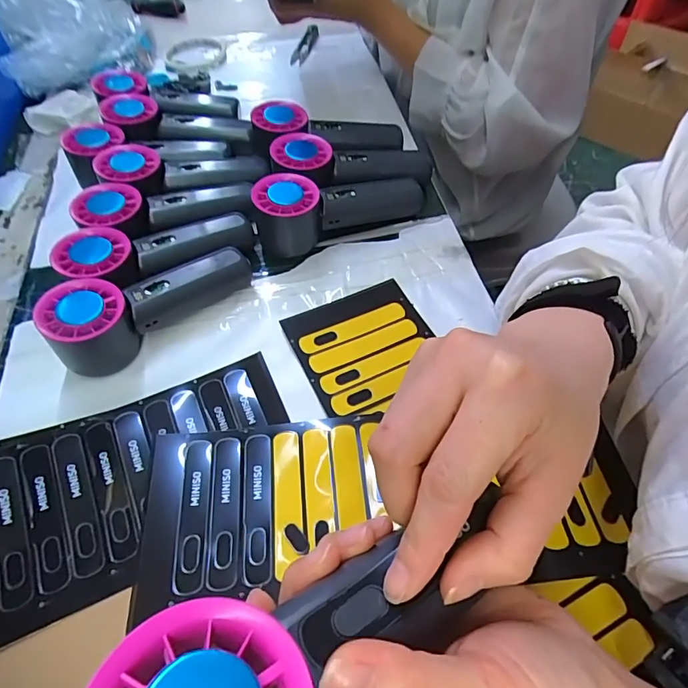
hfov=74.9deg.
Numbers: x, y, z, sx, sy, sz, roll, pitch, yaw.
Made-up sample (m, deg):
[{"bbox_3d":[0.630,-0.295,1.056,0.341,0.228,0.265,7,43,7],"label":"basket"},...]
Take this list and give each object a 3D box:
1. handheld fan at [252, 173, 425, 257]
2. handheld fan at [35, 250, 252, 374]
[{"bbox_3d":[-0.004,-0.131,0.413,0.149,0.056,0.048,-22,58,-11],"label":"handheld fan"},{"bbox_3d":[-0.140,-0.029,0.346,0.152,0.057,0.062,-30,60,-16],"label":"handheld fan"}]

